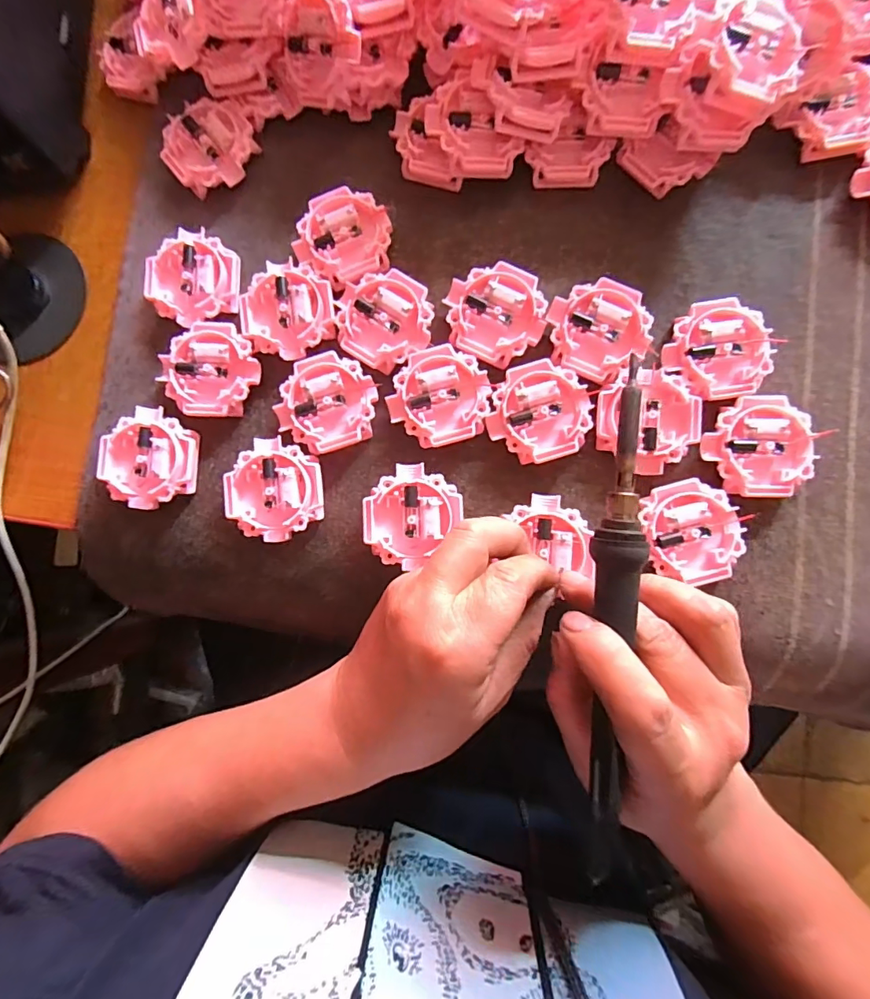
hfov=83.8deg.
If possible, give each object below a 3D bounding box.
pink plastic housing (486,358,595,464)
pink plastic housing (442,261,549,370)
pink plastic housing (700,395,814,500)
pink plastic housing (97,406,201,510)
[{"bbox_3d":[0.056,-0.047,0.262,0.054,0.015,0.051,0,85,4],"label":"pink plastic housing"},{"bbox_3d":[0.034,-0.100,0.269,0.052,0.017,0.052,0,85,4],"label":"pink plastic housing"},{"bbox_3d":[0.170,-0.027,0.256,0.052,0.017,0.051,0,85,4],"label":"pink plastic housing"},{"bbox_3d":[-0.159,-0.023,0.271,0.049,0.015,0.054,5,85,4],"label":"pink plastic housing"}]

